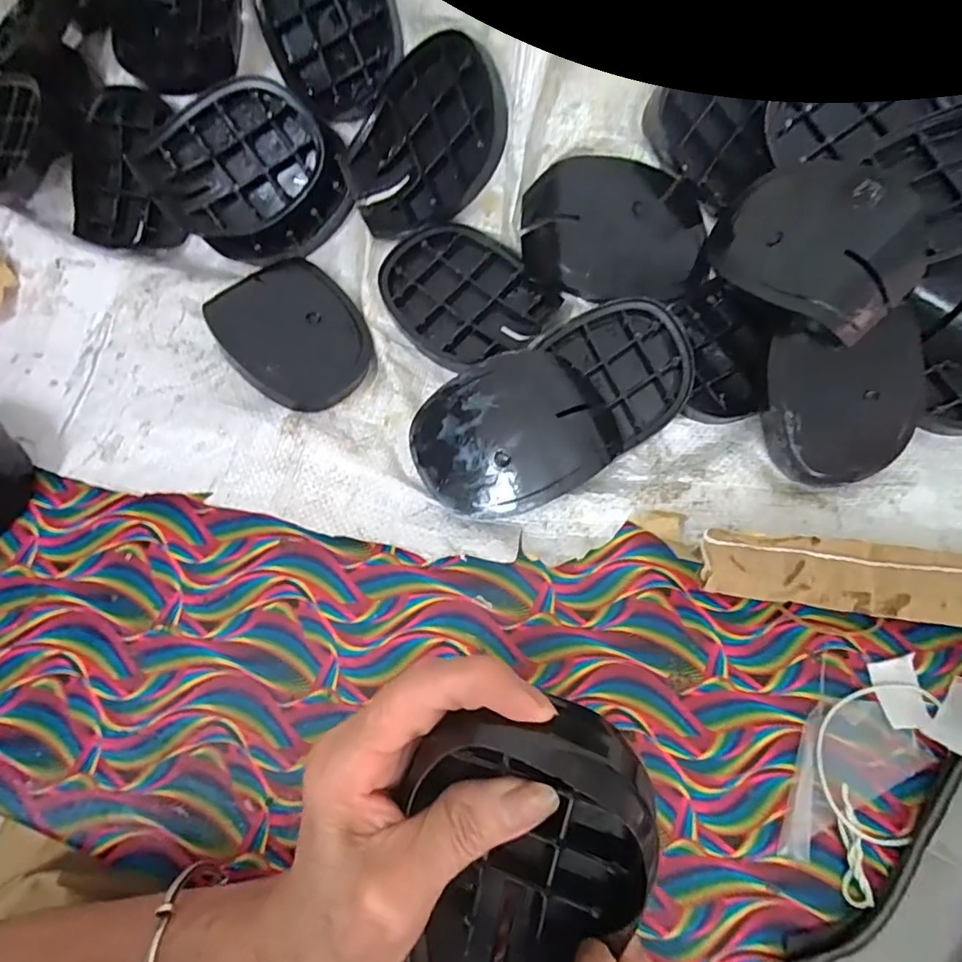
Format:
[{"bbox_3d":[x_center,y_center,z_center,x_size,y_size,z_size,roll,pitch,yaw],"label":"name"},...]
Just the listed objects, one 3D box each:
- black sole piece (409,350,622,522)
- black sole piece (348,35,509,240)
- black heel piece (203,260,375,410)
[{"bbox_3d":[0.020,-0.027,0.332,0.118,0.042,0.086,-21,72,-6],"label":"black sole piece"},{"bbox_3d":[-0.038,-0.220,0.359,0.089,0.117,0.018,55,35,-1],"label":"black sole piece"},{"bbox_3d":[-0.120,-0.098,0.365,0.098,0.014,0.089,49,60,-1],"label":"black heel piece"}]

